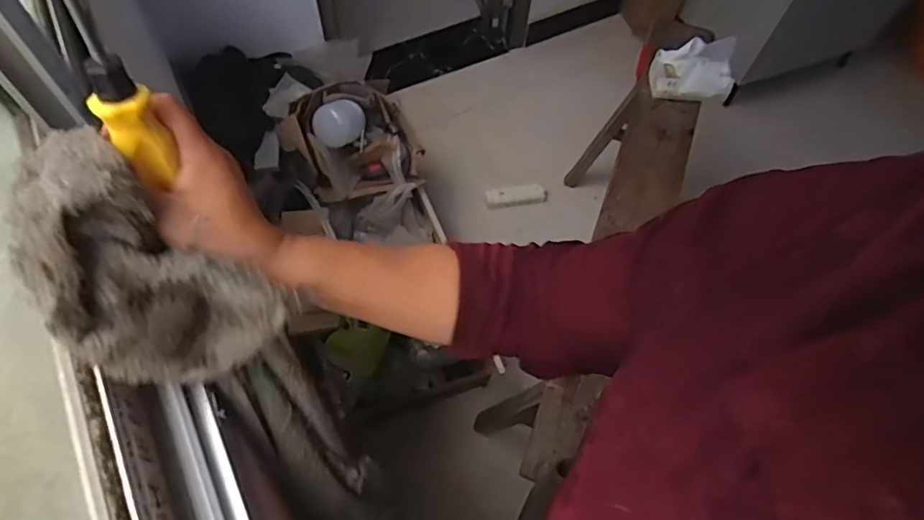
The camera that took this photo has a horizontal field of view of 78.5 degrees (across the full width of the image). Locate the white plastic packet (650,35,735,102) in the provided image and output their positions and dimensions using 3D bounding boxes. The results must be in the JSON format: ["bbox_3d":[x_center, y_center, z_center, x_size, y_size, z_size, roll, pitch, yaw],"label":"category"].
[{"bbox_3d":[0.540,-0.443,1.323,0.195,0.125,0.095,-7,63,-7],"label":"white plastic packet"}]

